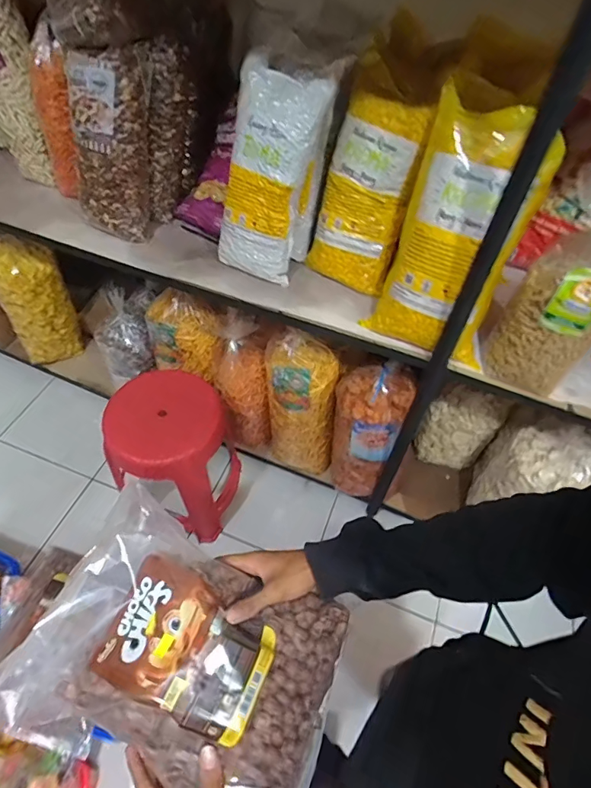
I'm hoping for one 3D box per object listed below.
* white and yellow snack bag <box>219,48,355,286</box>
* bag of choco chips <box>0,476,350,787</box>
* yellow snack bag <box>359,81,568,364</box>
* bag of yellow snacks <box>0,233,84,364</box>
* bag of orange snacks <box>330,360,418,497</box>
[{"bbox_3d":[-0.043,-0.499,1.023,0.202,0.439,0.143,23,35,12],"label":"white and yellow snack bag"},{"bbox_3d":[-0.127,0.267,0.459,0.329,0.069,0.241,23,55,12],"label":"bag of choco chips"},{"bbox_3d":[0.315,-0.293,0.858,0.228,0.451,0.102,19,32,9],"label":"yellow snack bag"},{"bbox_3d":[-0.950,-0.324,1.649,0.215,0.485,0.169,-30,61,-24],"label":"bag of yellow snacks"},{"bbox_3d":[0.202,0.116,1.350,0.194,0.509,0.159,16,54,7],"label":"bag of orange snacks"}]

